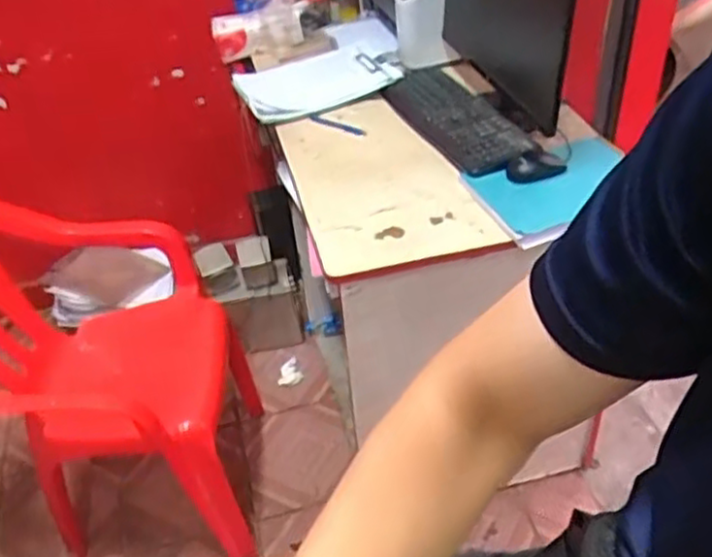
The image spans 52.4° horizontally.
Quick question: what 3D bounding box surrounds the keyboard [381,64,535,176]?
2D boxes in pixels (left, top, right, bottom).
[{"bbox_3d":[0.193,-0.338,1.498,0.172,0.034,0.455,-14,42,-10],"label":"keyboard"}]

